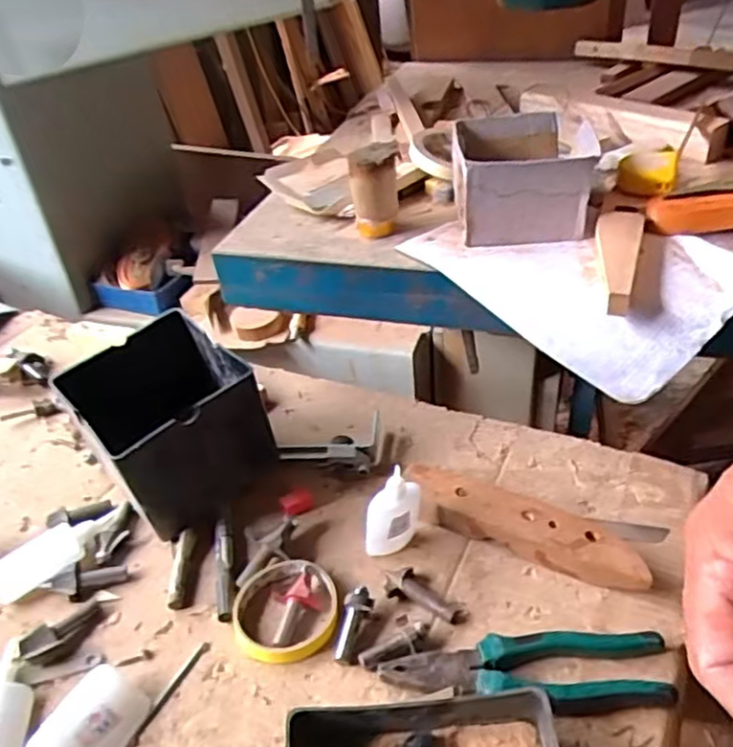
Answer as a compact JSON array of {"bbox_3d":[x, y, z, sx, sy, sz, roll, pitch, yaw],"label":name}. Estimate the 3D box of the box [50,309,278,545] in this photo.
[{"bbox_3d":[-0.181,0.053,0.633,0.129,0.139,0.134,-30,44,-29],"label":"box"}]

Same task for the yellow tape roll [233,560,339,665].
[{"bbox_3d":[-0.063,0.186,0.542,0.082,0.016,0.084,-3,37,2],"label":"yellow tape roll"}]

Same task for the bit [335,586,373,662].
[{"bbox_3d":[-0.009,0.191,0.523,0.021,0.017,0.054,10,61,19],"label":"bit"}]

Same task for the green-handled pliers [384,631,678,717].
[{"bbox_3d":[0.114,0.212,0.486,0.195,0.019,0.056,-5,37,-1],"label":"green-handled pliers"}]

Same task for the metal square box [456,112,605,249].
[{"bbox_3d":[0.157,-0.207,0.725,0.124,0.086,0.146,-4,37,3],"label":"metal square box"}]

